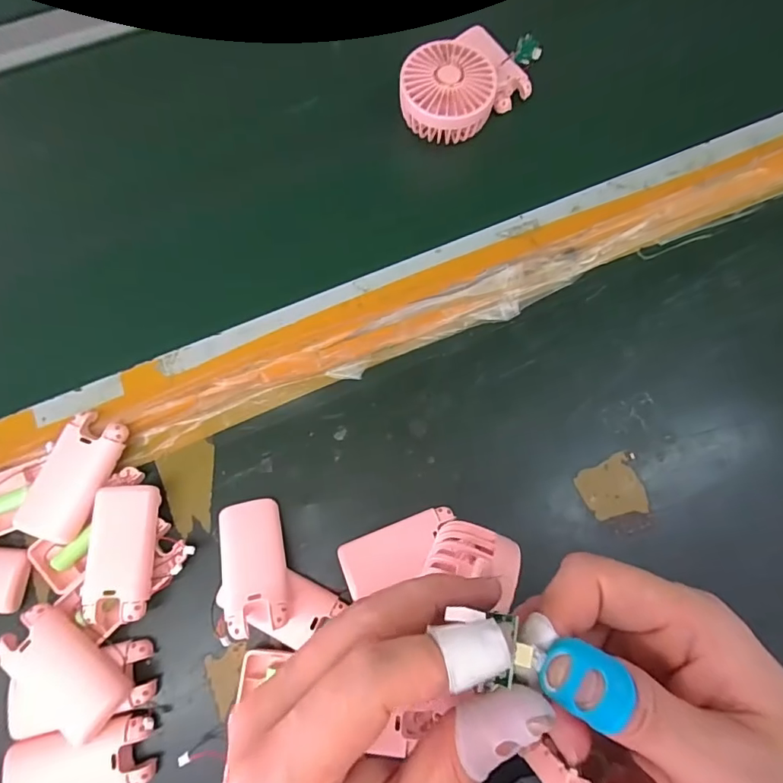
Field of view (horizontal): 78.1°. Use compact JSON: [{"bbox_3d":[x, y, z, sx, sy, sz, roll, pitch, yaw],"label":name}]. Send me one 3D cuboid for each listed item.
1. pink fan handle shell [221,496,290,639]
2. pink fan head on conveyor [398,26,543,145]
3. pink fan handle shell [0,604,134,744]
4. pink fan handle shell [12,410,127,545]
[{"bbox_3d":[-0.100,0.124,0.351,0.045,0.013,0.097,-6,52,-16],"label":"pink fan handle shell"},{"bbox_3d":[0.076,-0.301,0.461,0.149,0.038,0.085,-42,80,-11],"label":"pink fan head on conveyor"},{"bbox_3d":[-0.225,0.192,0.335,0.091,0.024,0.042,36,77,8],"label":"pink fan handle shell"},{"bbox_3d":[-0.242,0.066,0.367,0.044,0.016,0.096,22,75,5],"label":"pink fan handle shell"}]

